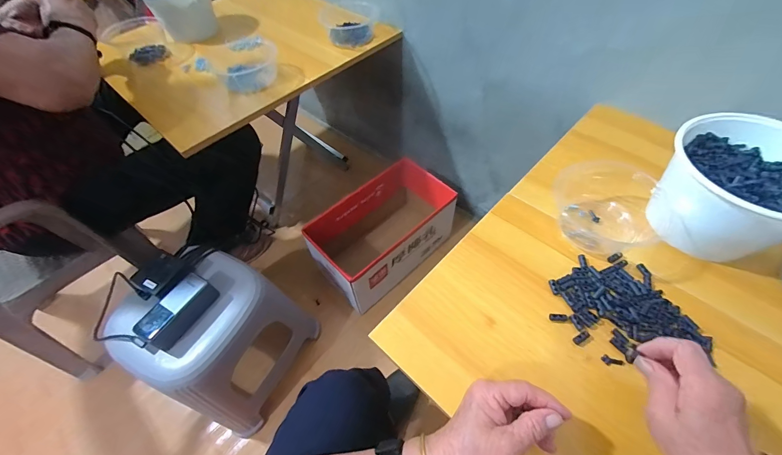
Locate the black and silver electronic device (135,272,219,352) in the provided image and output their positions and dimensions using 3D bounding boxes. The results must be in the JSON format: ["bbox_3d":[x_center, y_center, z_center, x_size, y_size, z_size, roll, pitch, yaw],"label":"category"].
[{"bbox_3d":[-0.384,0.152,0.605,0.058,0.060,0.126,23,59,19],"label":"black and silver electronic device"}]

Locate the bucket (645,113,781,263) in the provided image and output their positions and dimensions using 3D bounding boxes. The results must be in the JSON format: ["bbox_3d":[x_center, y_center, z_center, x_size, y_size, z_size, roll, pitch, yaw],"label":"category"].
[{"bbox_3d":[0.409,-0.041,0.401,0.144,0.111,0.158,-1,54,2],"label":"bucket"}]

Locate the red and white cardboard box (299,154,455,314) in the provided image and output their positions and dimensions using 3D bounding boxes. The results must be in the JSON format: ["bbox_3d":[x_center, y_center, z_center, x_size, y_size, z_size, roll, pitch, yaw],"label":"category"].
[{"bbox_3d":[-0.019,0.030,0.977,0.383,0.239,0.219,-38,61,-22],"label":"red and white cardboard box"}]

